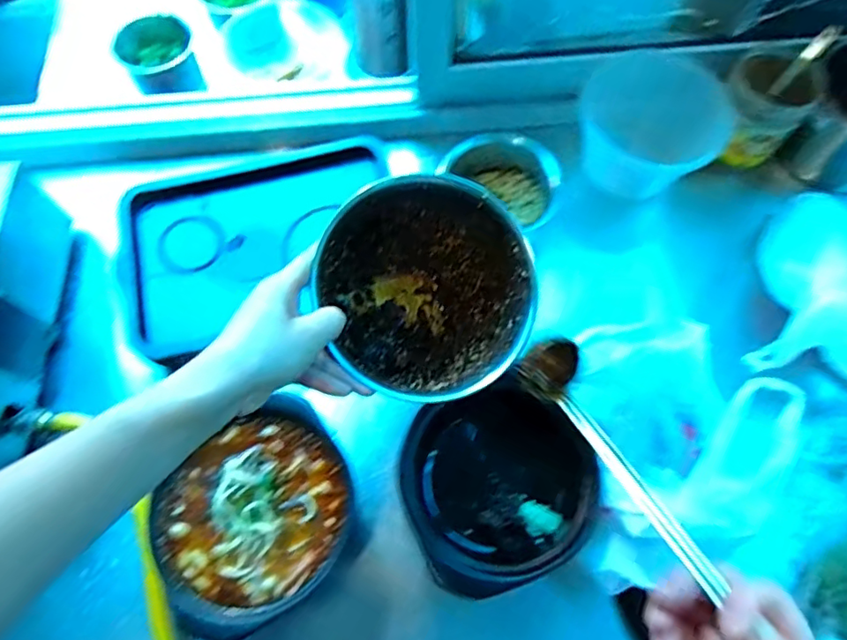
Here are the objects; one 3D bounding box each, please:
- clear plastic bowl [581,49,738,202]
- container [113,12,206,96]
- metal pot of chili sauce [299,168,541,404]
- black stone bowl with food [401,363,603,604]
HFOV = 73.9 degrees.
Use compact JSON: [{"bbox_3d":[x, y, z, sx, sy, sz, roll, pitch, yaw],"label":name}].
[{"bbox_3d":[0.276,-0.234,0.693,0.176,0.092,0.145,25,70,10],"label":"clear plastic bowl"},{"bbox_3d":[-0.377,-0.372,0.807,0.107,0.070,0.109,-24,70,-9],"label":"container"},{"bbox_3d":[0.000,-0.022,0.437,0.155,0.114,0.144,29,75,-4],"label":"metal pot of chili sauce"},{"bbox_3d":[0.060,0.161,0.551,0.158,0.104,0.176,-19,69,-7],"label":"black stone bowl with food"}]

